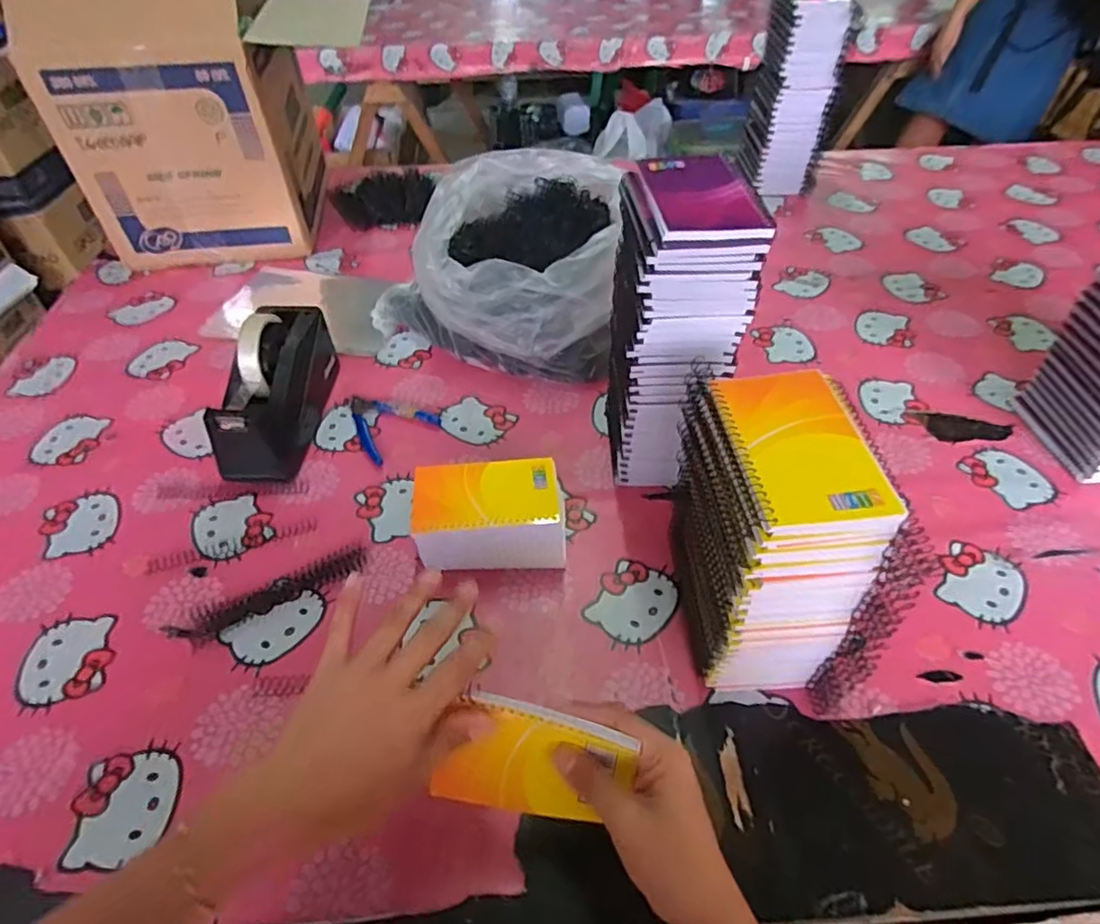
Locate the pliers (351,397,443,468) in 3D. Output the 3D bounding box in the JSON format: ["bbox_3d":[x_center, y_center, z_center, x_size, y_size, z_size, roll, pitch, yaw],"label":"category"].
[{"bbox_3d":[-0.188,-0.047,0.718,0.101,0.007,0.089,35,56,30],"label":"pliers"}]

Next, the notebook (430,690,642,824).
[{"bbox_3d":[-0.010,0.188,0.400,0.119,0.078,0.015,10,10,12],"label":"notebook"}]

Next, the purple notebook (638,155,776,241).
[{"bbox_3d":[0.115,-0.209,0.493,0.081,0.010,0.127,-4,47,-3],"label":"purple notebook"}]

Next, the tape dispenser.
[{"bbox_3d":[-0.298,-0.084,0.683,0.072,0.116,0.203,2,46,4],"label":"tape dispenser"}]

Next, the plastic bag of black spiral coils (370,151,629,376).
[{"bbox_3d":[-0.055,-0.283,0.846,0.300,0.150,0.335,9,47,11],"label":"plastic bag of black spiral coils"}]

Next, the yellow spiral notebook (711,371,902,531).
[{"bbox_3d":[0.158,-0.012,0.400,0.085,0.013,0.127,-4,47,-3],"label":"yellow spiral notebook"}]

